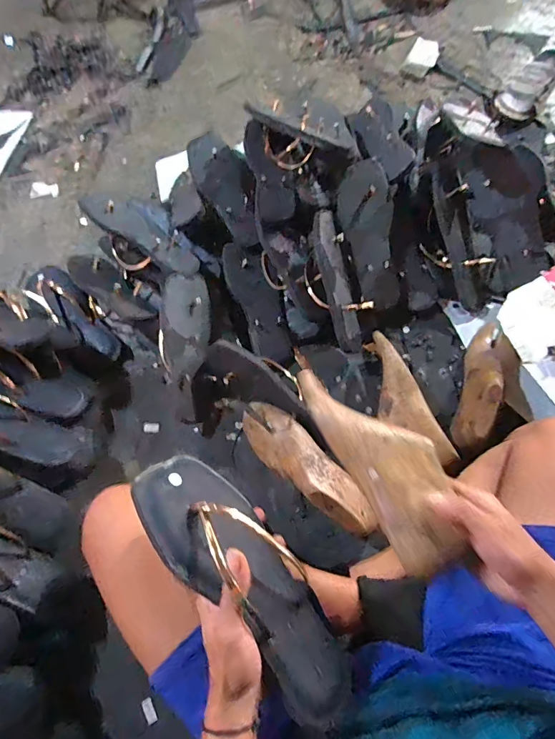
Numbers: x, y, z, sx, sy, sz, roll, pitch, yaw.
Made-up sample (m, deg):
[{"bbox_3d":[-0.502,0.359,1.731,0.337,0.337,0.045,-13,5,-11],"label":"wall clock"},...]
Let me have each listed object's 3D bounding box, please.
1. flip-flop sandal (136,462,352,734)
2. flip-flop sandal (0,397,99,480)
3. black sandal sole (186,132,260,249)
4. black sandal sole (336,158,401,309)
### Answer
[{"bbox_3d":[-0.022,0.178,0.369,0.258,0.045,0.093,47,47,10],"label":"flip-flop sandal"},{"bbox_3d":[-0.392,0.085,0.573,0.278,0.058,0.090,24,67,-23],"label":"flip-flop sandal"},{"bbox_3d":[-0.095,-0.329,0.761,0.082,0.018,0.224,-24,85,-9],"label":"black sandal sole"},{"bbox_3d":[0.155,-0.221,0.686,0.079,0.029,0.232,-11,92,-5],"label":"black sandal sole"}]

